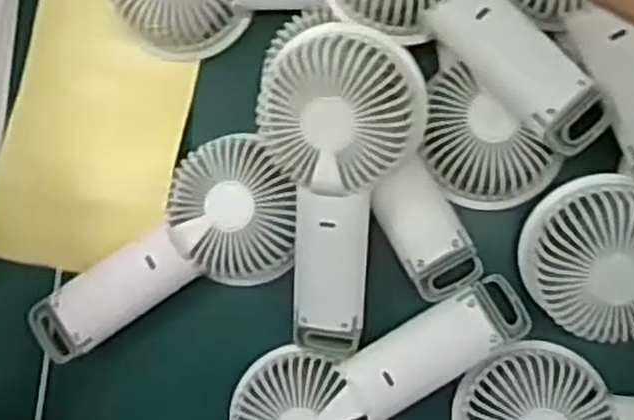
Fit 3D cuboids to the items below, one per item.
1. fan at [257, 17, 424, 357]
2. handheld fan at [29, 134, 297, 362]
[{"bbox_3d":[0.010,-0.004,0.437,0.085,0.045,0.186,6,110,8],"label":"fan"},{"bbox_3d":[-0.084,0.034,0.467,0.173,0.030,0.081,-39,85,3],"label":"handheld fan"}]

